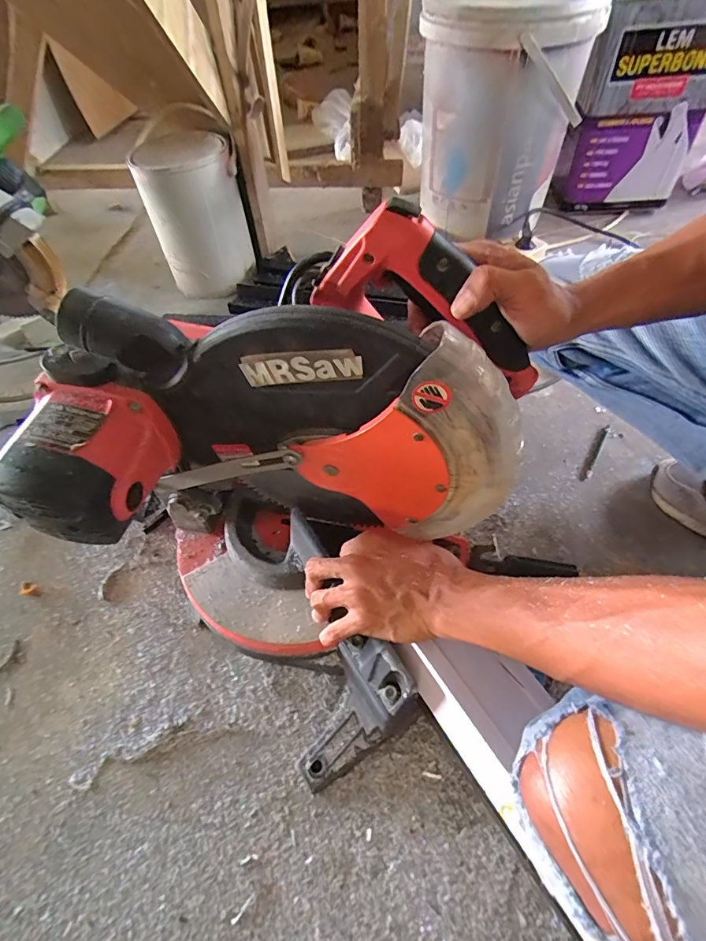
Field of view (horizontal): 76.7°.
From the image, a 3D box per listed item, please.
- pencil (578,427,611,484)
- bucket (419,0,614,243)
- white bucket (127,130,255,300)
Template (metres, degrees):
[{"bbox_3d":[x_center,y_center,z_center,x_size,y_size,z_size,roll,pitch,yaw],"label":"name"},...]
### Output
[{"bbox_3d":[0.340,-0.026,0.631,0.016,0.009,0.106,26,58,20],"label":"pencil"},{"bbox_3d":[0.277,-0.688,0.884,0.282,0.357,0.275,11,55,11],"label":"bucket"},{"bbox_3d":[-0.297,-0.478,0.862,0.159,0.242,0.168,-2,53,2],"label":"white bucket"}]

